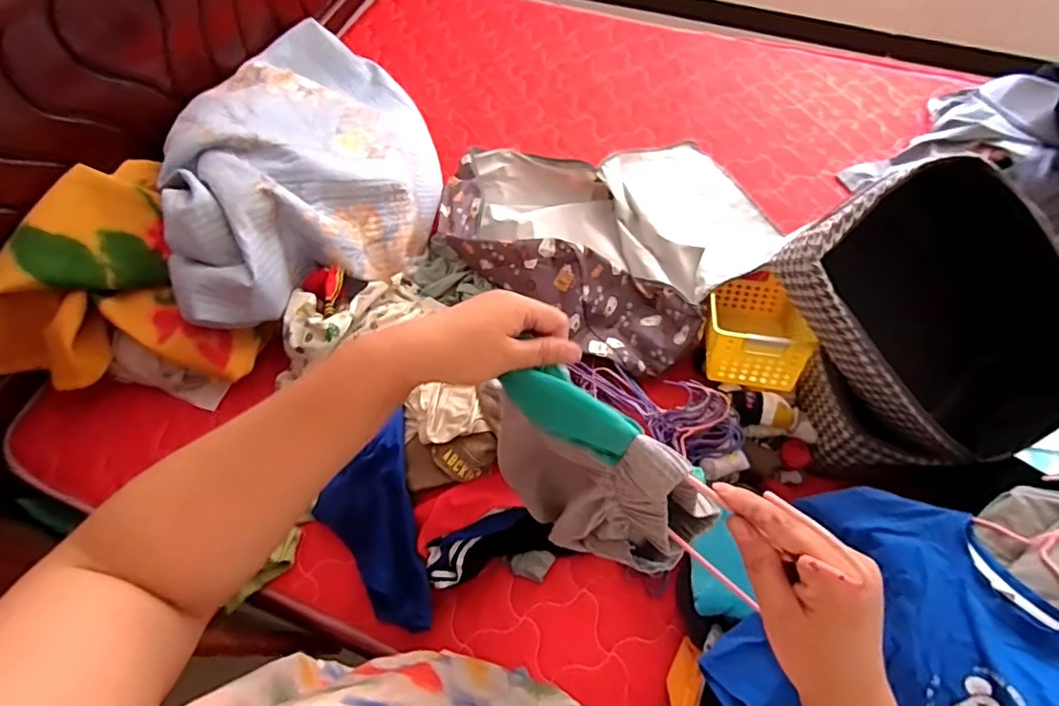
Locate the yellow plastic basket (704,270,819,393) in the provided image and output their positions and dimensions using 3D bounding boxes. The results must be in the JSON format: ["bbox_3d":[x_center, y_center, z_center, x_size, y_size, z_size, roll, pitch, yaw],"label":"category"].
[{"bbox_3d":[0.441,-0.050,1.109,0.188,0.143,0.261,16,32,11],"label":"yellow plastic basket"}]

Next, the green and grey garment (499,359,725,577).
[{"bbox_3d":[0.051,0.111,0.470,0.190,0.258,0.067,26,67,15],"label":"green and grey garment"}]

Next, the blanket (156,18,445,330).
[{"bbox_3d":[-0.496,-0.478,1.268,0.519,0.278,0.833,-13,63,-4],"label":"blanket"}]

